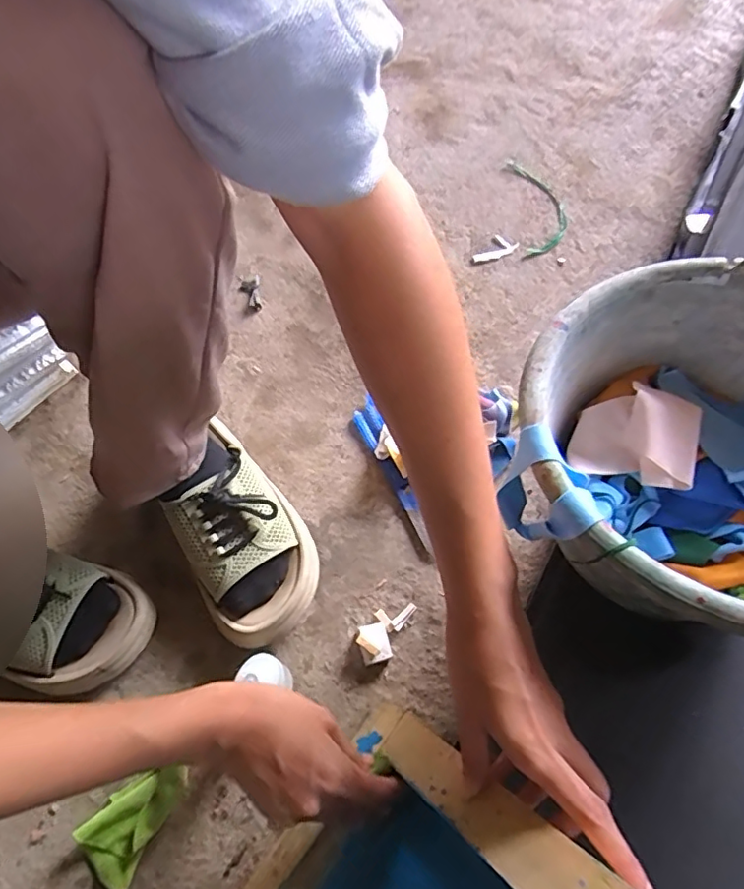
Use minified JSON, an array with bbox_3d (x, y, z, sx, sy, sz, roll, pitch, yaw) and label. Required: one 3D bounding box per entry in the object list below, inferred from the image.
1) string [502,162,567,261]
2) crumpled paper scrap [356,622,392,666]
[{"bbox_3d":[0.213,-0.306,0.702,0.066,0.004,0.168,-3,64,-1],"label":"string"},{"bbox_3d":[0.001,0.170,0.470,0.024,0.017,0.030,-18,65,-8],"label":"crumpled paper scrap"}]

